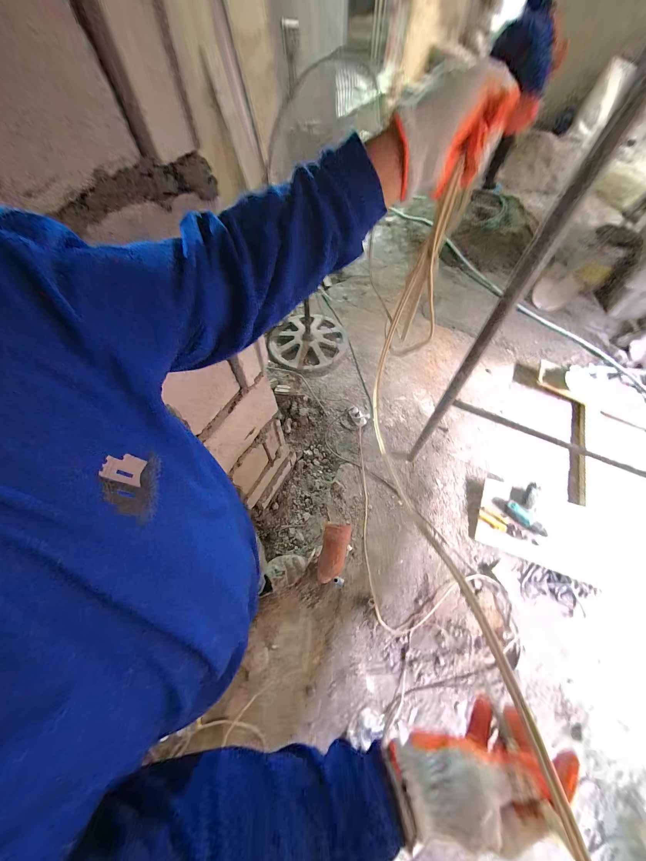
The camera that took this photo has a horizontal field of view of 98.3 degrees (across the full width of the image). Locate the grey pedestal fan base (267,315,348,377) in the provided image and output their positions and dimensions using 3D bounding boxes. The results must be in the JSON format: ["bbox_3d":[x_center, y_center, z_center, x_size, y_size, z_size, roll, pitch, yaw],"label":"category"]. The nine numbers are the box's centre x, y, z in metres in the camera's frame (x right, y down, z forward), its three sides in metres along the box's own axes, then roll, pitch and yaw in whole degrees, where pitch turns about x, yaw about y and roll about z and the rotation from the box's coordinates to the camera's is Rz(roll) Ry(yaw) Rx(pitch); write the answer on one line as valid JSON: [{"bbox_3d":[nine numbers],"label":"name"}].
[{"bbox_3d":[-0.098,-0.569,1.795,0.509,0.064,0.541,1,62,4],"label":"grey pedestal fan base"}]

